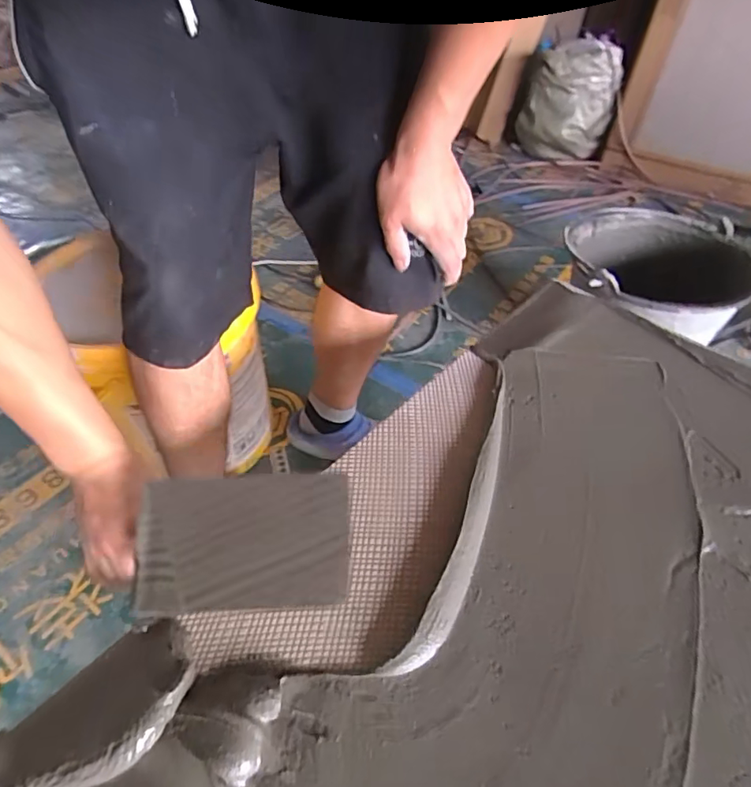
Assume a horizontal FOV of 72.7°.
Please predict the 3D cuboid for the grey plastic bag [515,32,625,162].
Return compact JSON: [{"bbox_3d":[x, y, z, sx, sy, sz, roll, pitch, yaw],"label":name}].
[{"bbox_3d":[0.580,-0.881,1.538,0.253,0.285,0.164,14,50,15],"label":"grey plastic bag"}]

